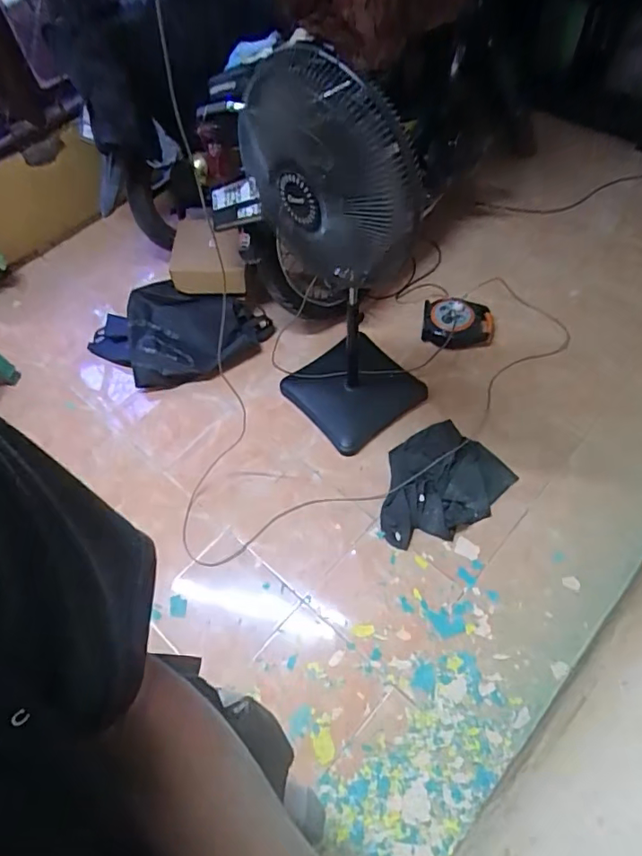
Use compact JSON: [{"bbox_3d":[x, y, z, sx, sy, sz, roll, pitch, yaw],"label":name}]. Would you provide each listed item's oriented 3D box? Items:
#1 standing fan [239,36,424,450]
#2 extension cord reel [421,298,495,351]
[{"bbox_3d":[0.070,-0.411,1.364,0.429,1.025,0.535,-6,58,0],"label":"standing fan"},{"bbox_3d":[0.490,-0.366,1.894,0.257,0.138,0.177,0,58,4],"label":"extension cord reel"}]

